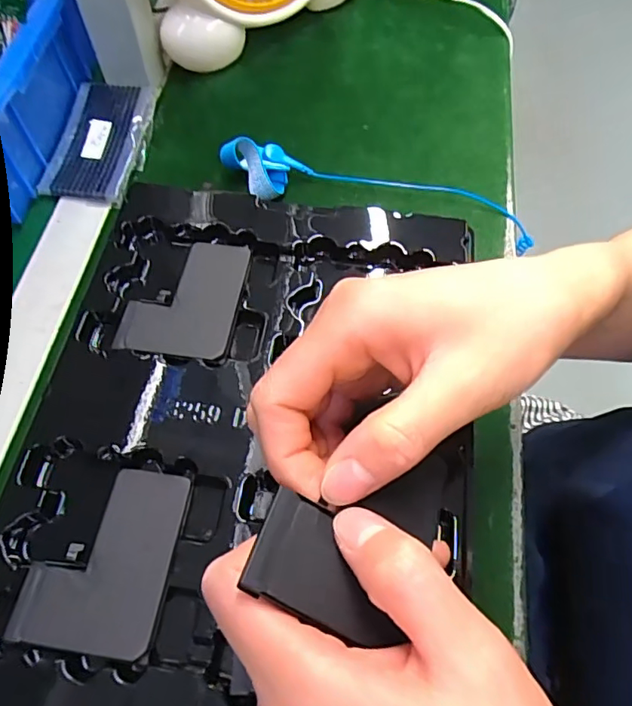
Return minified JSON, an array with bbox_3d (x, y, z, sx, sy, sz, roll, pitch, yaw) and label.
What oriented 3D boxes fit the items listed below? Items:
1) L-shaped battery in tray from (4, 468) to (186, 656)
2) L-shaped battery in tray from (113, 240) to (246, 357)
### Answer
[{"bbox_3d":[-0.092,0.088,0.236,0.057,0.005,0.075,9,63,2],"label":"L-shaped battery in tray"},{"bbox_3d":[-0.073,-0.032,0.300,0.058,0.004,0.075,8,63,1],"label":"L-shaped battery in tray"}]

